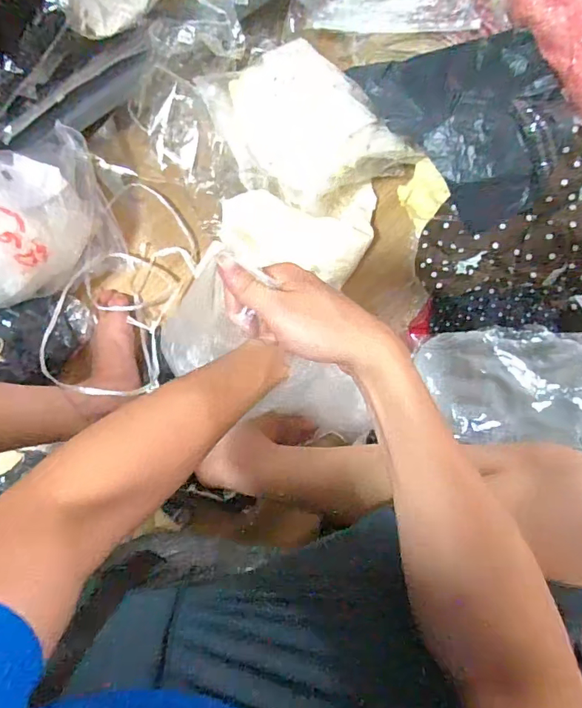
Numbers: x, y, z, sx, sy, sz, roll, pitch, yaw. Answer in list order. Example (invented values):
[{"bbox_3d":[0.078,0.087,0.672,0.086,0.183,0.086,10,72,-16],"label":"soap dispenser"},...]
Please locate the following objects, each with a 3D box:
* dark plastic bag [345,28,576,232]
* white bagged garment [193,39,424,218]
[{"bbox_3d":[0.260,-0.335,0.635,0.221,0.081,0.295,-30,84,-3],"label":"dark plastic bag"},{"bbox_3d":[0.021,-0.335,0.683,0.218,0.062,0.247,-33,84,-4],"label":"white bagged garment"}]

